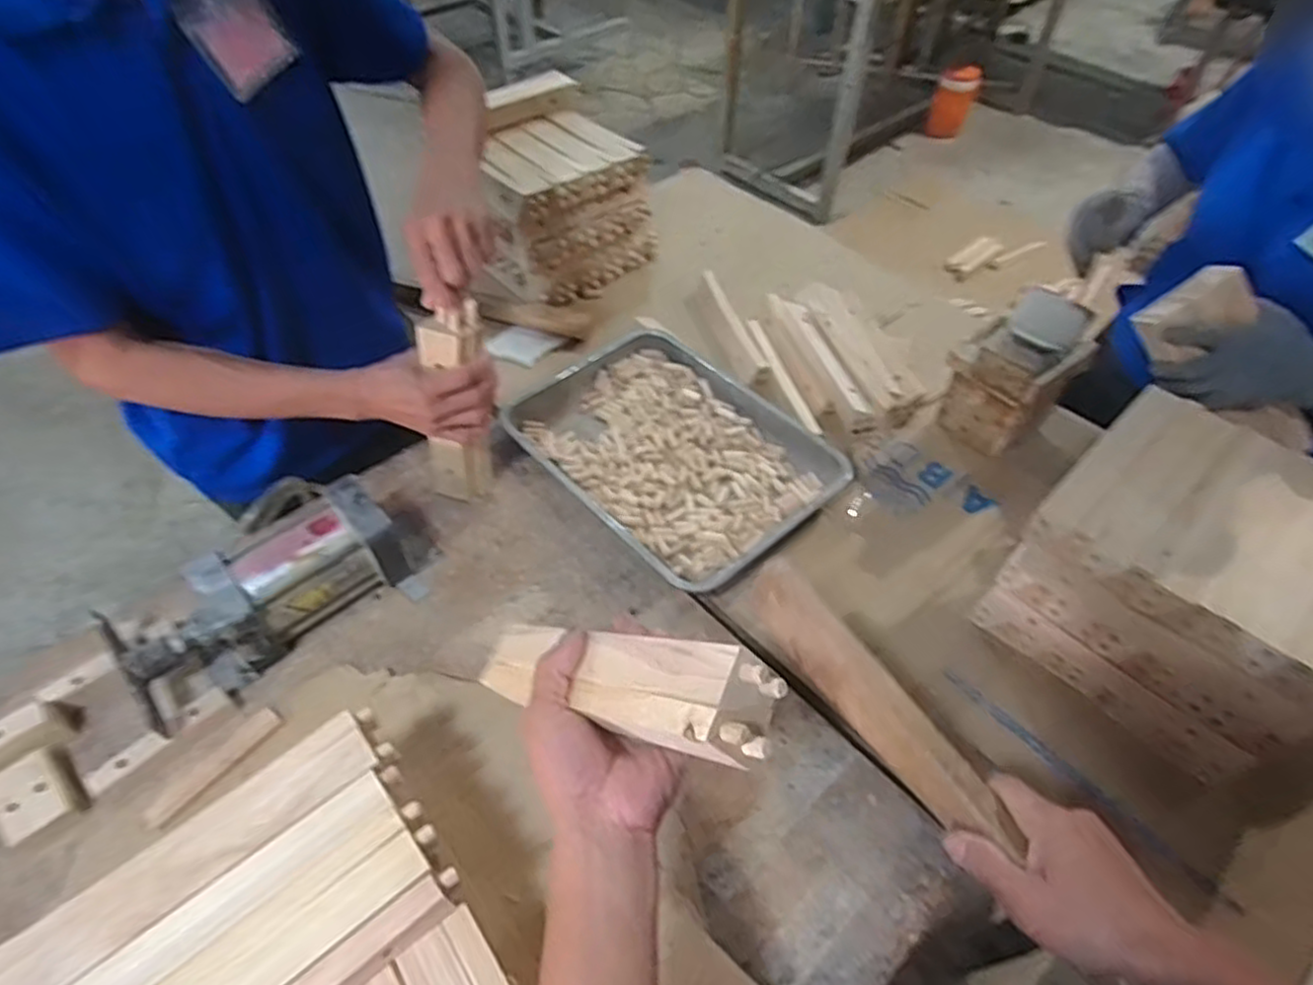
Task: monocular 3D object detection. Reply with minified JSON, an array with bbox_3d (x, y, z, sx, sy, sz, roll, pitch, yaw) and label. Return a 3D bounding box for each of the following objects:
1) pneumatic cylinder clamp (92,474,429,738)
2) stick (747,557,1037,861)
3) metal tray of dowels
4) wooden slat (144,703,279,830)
[{"bbox_3d":[-0.396,0.107,0.748,0.287,0.109,0.131,-34,58,-25],"label":"pneumatic cylinder clamp"},{"bbox_3d":[0.167,0.160,0.570,0.051,0.016,0.261,-48,58,13],"label":"stick"},{"bbox_3d":[0.018,-0.053,0.941,0.293,0.061,0.393,-35,59,-25],"label":"metal tray of dowels"},{"bbox_3d":[-0.417,0.259,0.679,0.026,0.010,0.126,28,56,21],"label":"wooden slat"}]

